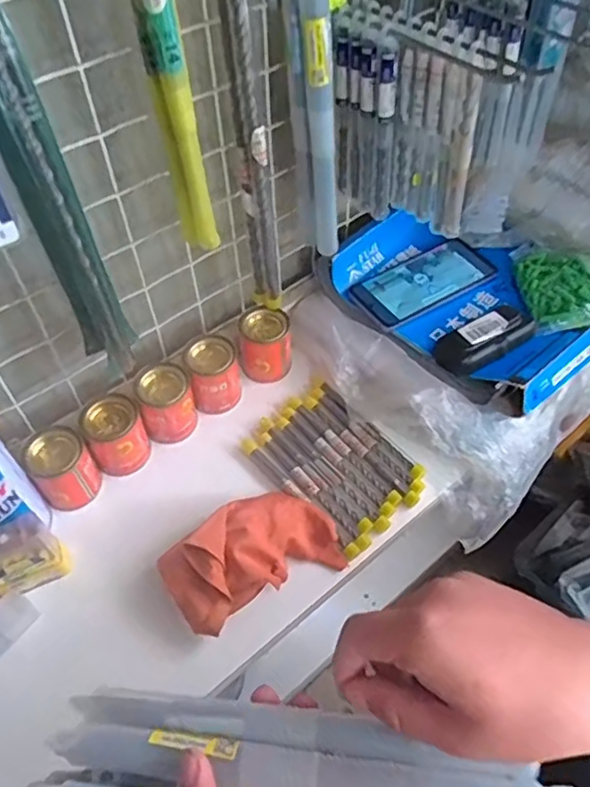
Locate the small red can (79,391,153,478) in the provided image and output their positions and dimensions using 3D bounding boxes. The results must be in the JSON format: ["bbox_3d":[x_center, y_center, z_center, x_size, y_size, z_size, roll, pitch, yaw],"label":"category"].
[{"bbox_3d":[-0.175,0.041,0.599,0.053,0.065,0.053,-2,50,2],"label":"small red can"}]

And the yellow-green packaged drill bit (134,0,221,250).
[{"bbox_3d":[-0.092,-0.219,0.459,0.031,0.233,0.036,-11,51,-5],"label":"yellow-green packaged drill bit"}]

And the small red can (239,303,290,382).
[{"bbox_3d":[-0.032,-0.054,0.674,0.051,0.071,0.051,-2,50,2],"label":"small red can"}]

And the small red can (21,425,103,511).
[{"bbox_3d":[-0.218,0.073,0.578,0.055,0.072,0.051,-2,50,2],"label":"small red can"}]

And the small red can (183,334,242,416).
[{"bbox_3d":[-0.085,-0.020,0.649,0.048,0.075,0.048,-8,50,-3],"label":"small red can"}]

